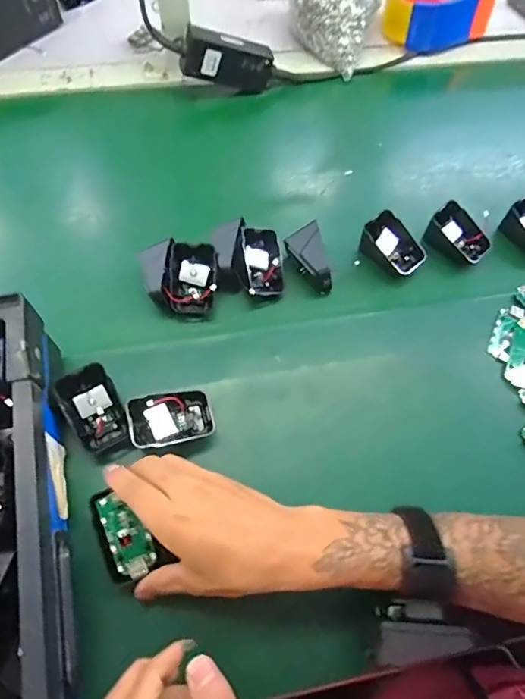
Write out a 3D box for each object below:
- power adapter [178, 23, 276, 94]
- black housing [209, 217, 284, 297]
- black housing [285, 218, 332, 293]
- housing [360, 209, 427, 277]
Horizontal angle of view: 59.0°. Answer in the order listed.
[{"bbox_3d":[-0.043,-0.373,0.603,0.122,0.055,0.030,-1,63,-31],"label":"power adapter"},{"bbox_3d":[-0.014,-0.094,0.481,0.068,0.047,0.068,-5,63,-6],"label":"black housing"},{"bbox_3d":[0.047,-0.093,0.488,0.034,0.041,0.066,-13,64,-10],"label":"black housing"},{"bbox_3d":[0.141,-0.111,0.501,0.055,0.042,0.065,-37,70,-19],"label":"housing"}]

